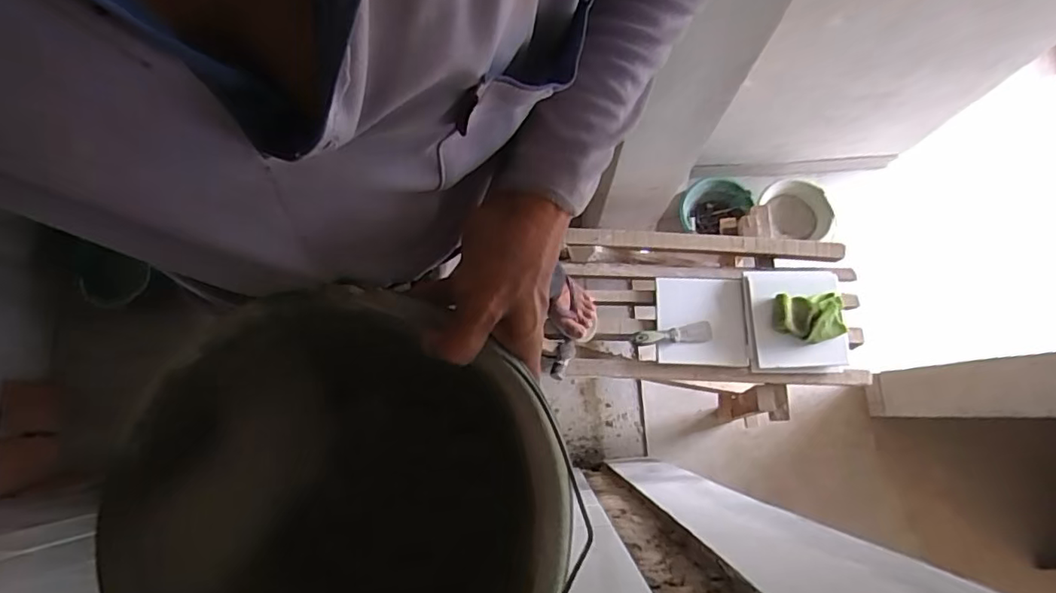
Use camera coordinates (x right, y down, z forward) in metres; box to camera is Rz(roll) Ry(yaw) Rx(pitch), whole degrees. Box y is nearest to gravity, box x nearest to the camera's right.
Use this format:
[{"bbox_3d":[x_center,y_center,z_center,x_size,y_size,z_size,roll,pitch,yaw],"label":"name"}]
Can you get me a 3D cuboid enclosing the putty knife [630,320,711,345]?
[{"bbox_3d":[0.321,0.087,1.277,0.172,0.012,0.044,-8,78,-1],"label":"putty knife"}]

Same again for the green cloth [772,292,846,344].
[{"bbox_3d":[0.613,0.046,1.264,0.139,0.034,0.108,-5,78,22],"label":"green cloth"}]

